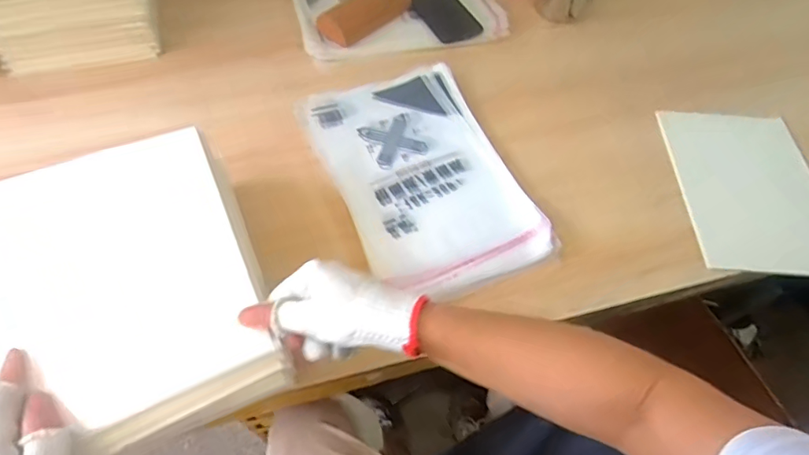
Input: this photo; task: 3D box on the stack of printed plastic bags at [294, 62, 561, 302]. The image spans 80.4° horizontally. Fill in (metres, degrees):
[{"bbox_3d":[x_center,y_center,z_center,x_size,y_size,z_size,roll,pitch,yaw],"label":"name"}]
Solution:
[{"bbox_3d":[0.019,-0.067,0.602,0.217,0.026,0.326,-18,61,-14],"label":"stack of printed plastic bags"}]

